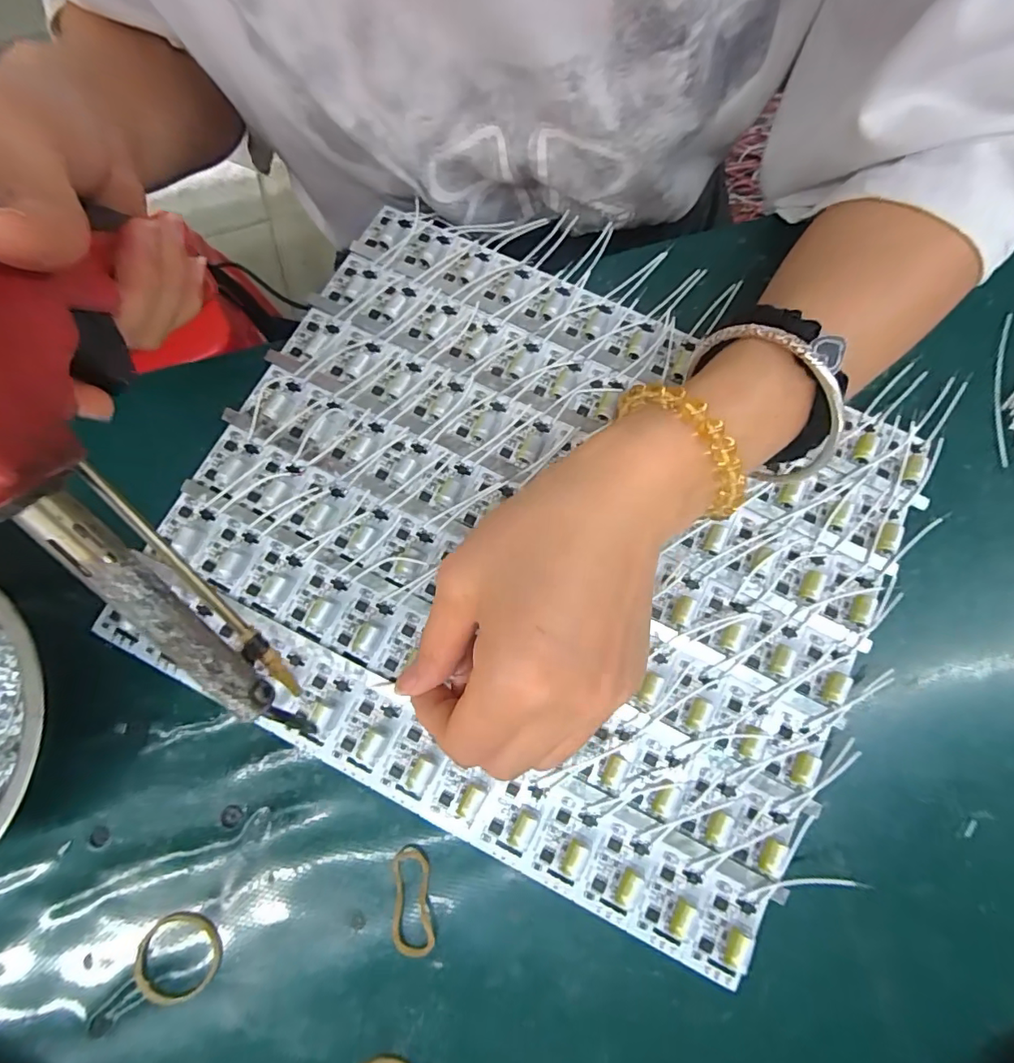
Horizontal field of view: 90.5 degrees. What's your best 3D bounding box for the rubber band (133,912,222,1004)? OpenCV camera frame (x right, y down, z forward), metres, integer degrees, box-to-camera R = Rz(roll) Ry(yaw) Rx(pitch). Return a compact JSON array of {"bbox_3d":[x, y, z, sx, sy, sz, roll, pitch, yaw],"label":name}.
[{"bbox_3d":[-0.125,0.162,0.190,0.030,0.004,0.030,0,79,-1],"label":"rubber band"}]

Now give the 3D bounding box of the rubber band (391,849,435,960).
[{"bbox_3d":[-0.037,0.142,0.193,0.015,0.004,0.036,-8,79,-3],"label":"rubber band"}]

